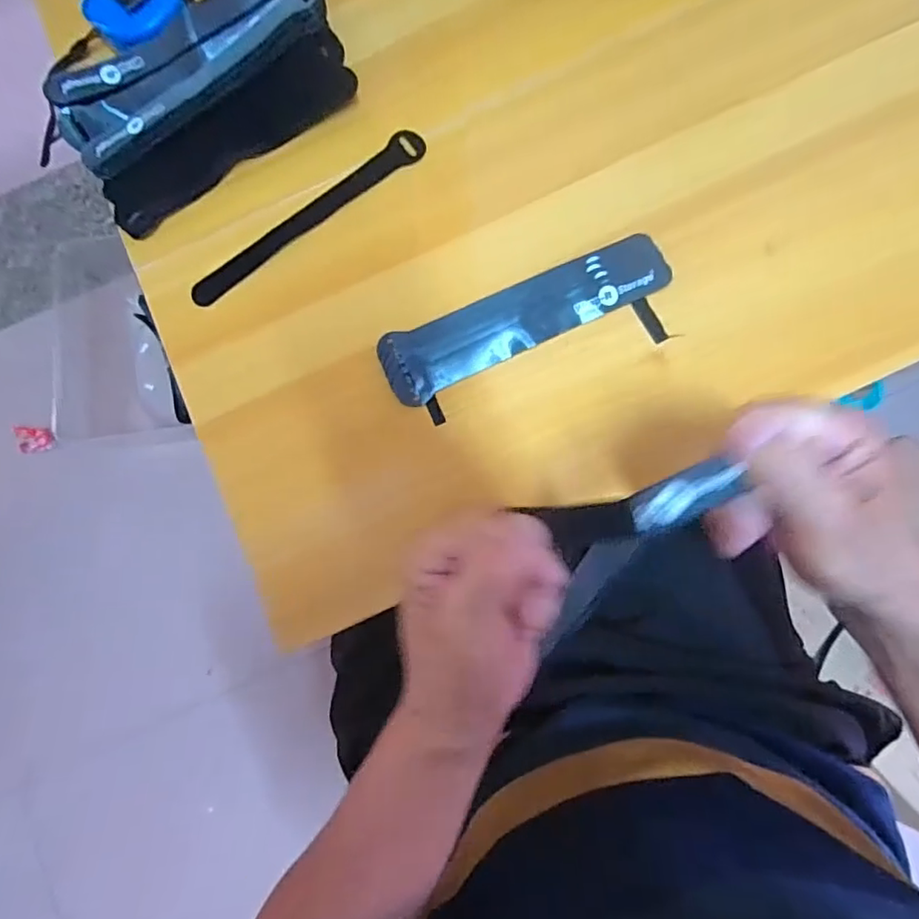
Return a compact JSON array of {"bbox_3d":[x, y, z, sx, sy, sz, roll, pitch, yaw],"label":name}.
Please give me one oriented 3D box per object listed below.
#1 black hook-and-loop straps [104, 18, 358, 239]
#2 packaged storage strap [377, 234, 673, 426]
[{"bbox_3d":[-0.166,-0.235,0.424,0.196,0.034,0.038,-35,80,1],"label":"black hook-and-loop straps"},{"bbox_3d":[0.047,-0.089,0.392,0.198,0.011,0.069,-20,80,1],"label":"packaged storage strap"}]

